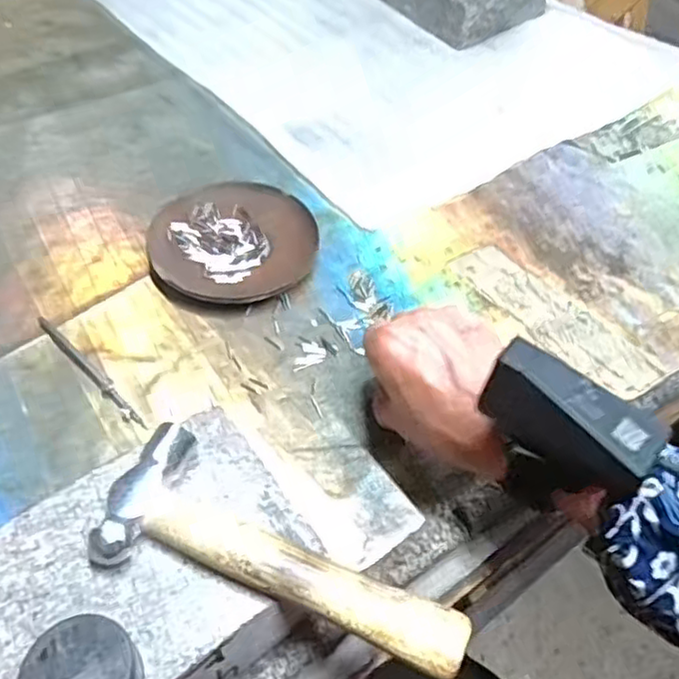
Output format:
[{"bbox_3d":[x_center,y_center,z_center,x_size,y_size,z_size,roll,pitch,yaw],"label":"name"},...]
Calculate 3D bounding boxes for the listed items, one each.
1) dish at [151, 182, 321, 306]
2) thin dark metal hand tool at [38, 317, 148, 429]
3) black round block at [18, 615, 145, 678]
[{"bbox_3d":[-0.074,-0.072,0.462,0.112,0.014,0.107,2,52,-3],"label":"dish"},{"bbox_3d":[-0.147,0.017,0.388,0.009,0.004,0.105,-36,63,-28],"label":"thin dark metal hand tool"},{"bbox_3d":[-0.089,0.119,0.229,0.036,0.019,0.038,5,50,-6],"label":"black round block"}]

